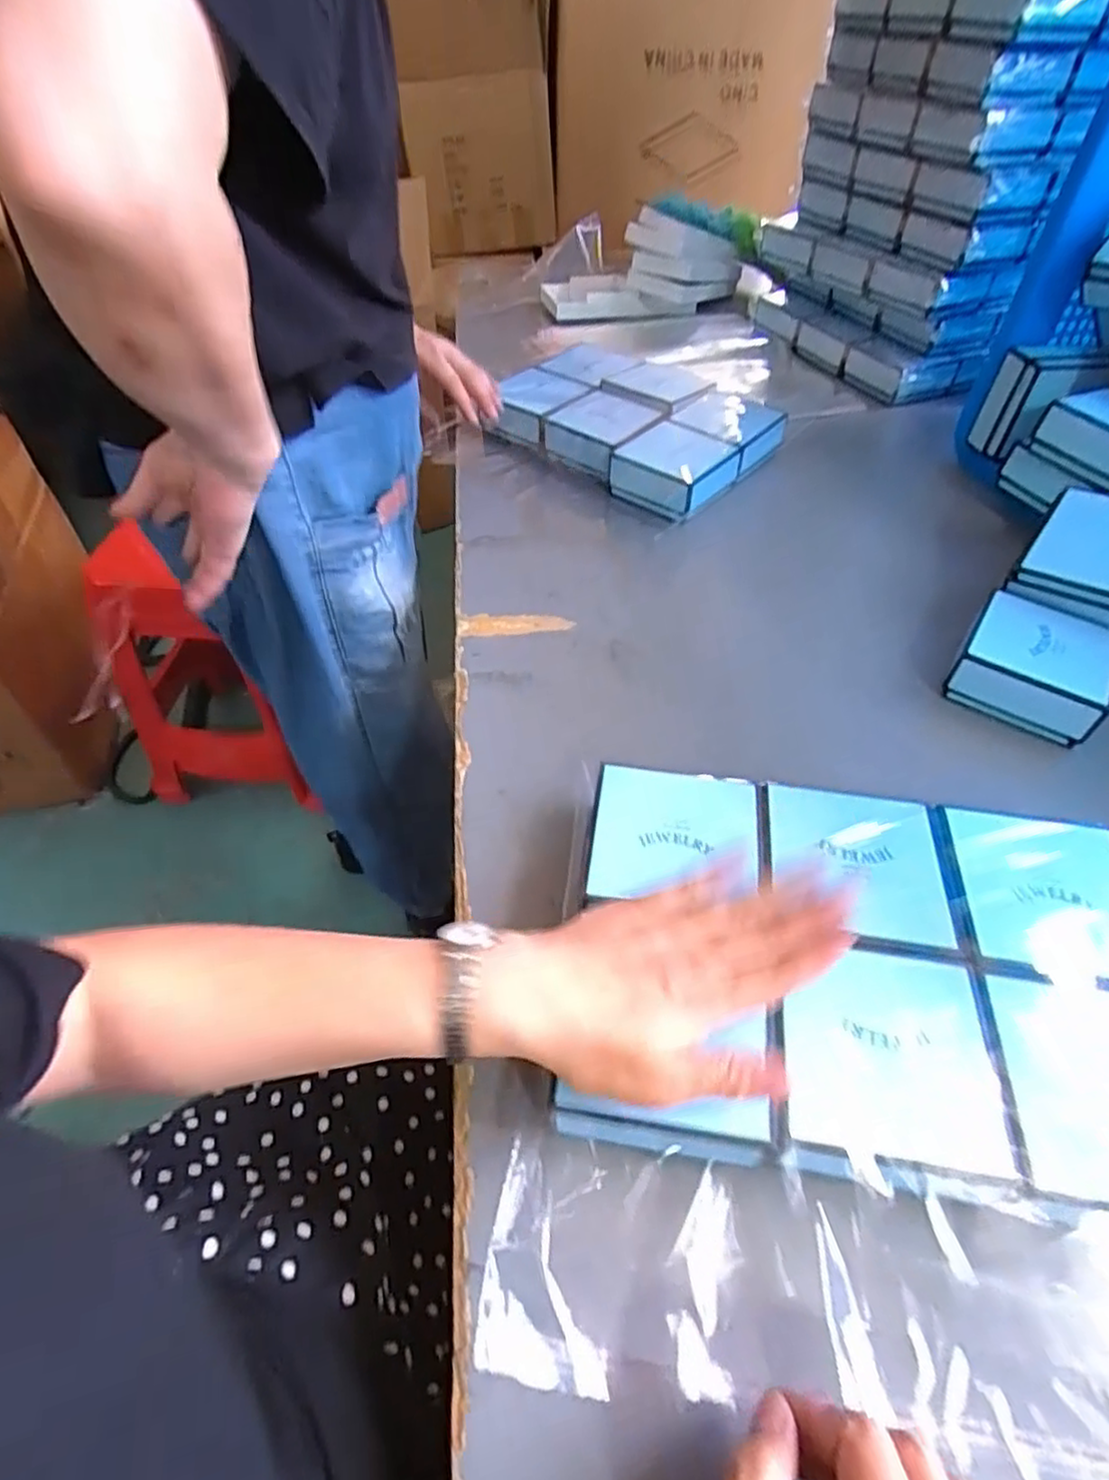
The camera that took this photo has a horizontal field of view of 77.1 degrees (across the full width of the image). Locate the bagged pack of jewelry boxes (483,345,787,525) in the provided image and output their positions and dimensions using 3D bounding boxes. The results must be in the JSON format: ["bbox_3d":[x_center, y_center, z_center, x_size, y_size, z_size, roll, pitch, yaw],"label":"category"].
[{"bbox_3d":[0.080,-0.373,0.813,0.324,0.053,0.222,35,56,26],"label":"bagged pack of jewelry boxes"}]

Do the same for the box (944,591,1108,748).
[{"bbox_3d":[0.372,-0.058,0.539,0.097,0.041,0.095,29,54,23],"label":"box"}]

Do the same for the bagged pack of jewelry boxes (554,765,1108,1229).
[{"bbox_3d":[0.165,0.122,0.369,0.311,0.045,0.209,6,49,6],"label":"bagged pack of jewelry boxes"}]

